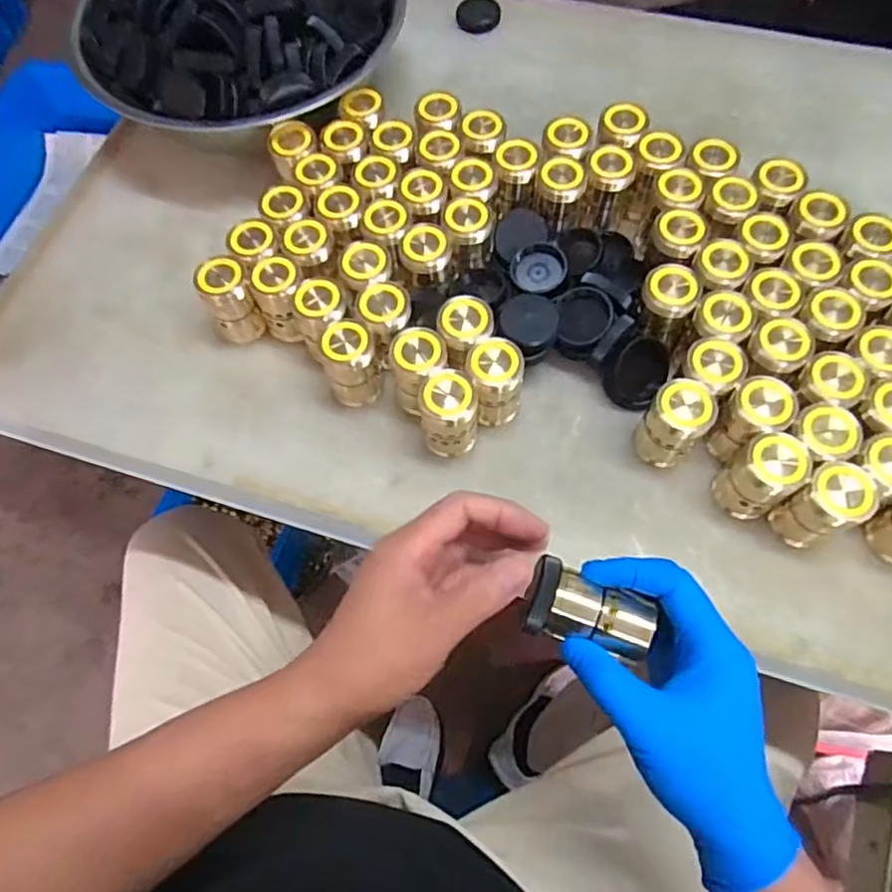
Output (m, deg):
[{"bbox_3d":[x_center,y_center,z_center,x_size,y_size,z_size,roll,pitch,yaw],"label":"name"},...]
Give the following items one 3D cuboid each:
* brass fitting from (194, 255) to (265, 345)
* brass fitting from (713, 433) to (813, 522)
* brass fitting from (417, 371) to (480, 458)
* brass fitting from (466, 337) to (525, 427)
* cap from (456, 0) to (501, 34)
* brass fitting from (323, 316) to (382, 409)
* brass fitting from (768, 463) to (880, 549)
[{"bbox_3d":[-0.165,-0.110,0.481,0.035,0.072,0.029,-26,68,-9],"label":"brass fitting"},{"bbox_3d":[0.203,0.020,0.406,0.035,0.076,0.035,-42,72,-15],"label":"brass fitting"},{"bbox_3d":[0.003,-0.021,0.435,0.038,0.075,0.037,-1,67,1],"label":"brass fitting"},{"bbox_3d":[0.034,-0.042,0.445,0.038,0.073,0.034,11,67,6],"label":"brass fitting"},{"bbox_3d":[0.033,-0.437,0.634,0.043,0.012,0.048,8,67,5],"label":"cap"},{"bbox_3d":[-0.067,-0.058,0.455,0.034,0.069,0.033,-1,67,1],"label":"brass fitting"},{"bbox_3d":[0.241,0.038,0.400,0.039,0.070,0.035,-26,68,-9],"label":"brass fitting"}]

